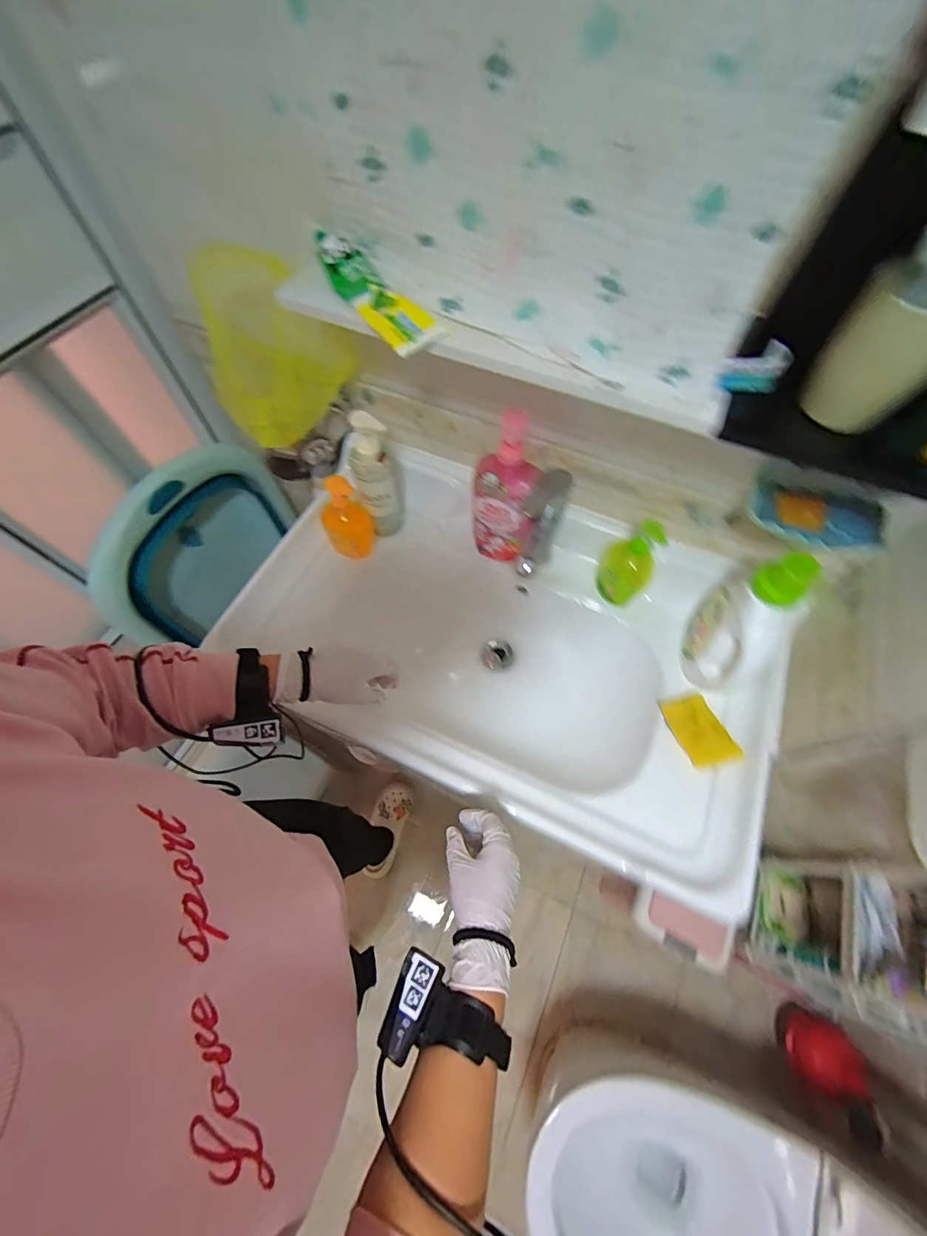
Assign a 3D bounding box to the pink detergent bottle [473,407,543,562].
[{"bbox_3d":[0.063,-0.186,0.636,0.092,0.255,0.073,5,64,1],"label":"pink detergent bottle"}]

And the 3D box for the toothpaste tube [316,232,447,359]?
[{"bbox_3d":[-0.095,-0.359,0.467,0.057,0.037,0.191,-32,69,-15],"label":"toothpaste tube"}]

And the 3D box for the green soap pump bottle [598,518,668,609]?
[{"bbox_3d":[0.255,-0.087,0.647,0.075,0.165,0.059,32,68,14],"label":"green soap pump bottle"}]

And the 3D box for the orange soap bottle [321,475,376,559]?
[{"bbox_3d":[-0.190,-0.161,0.699,0.074,0.149,0.044,-12,65,-7],"label":"orange soap bottle"}]

